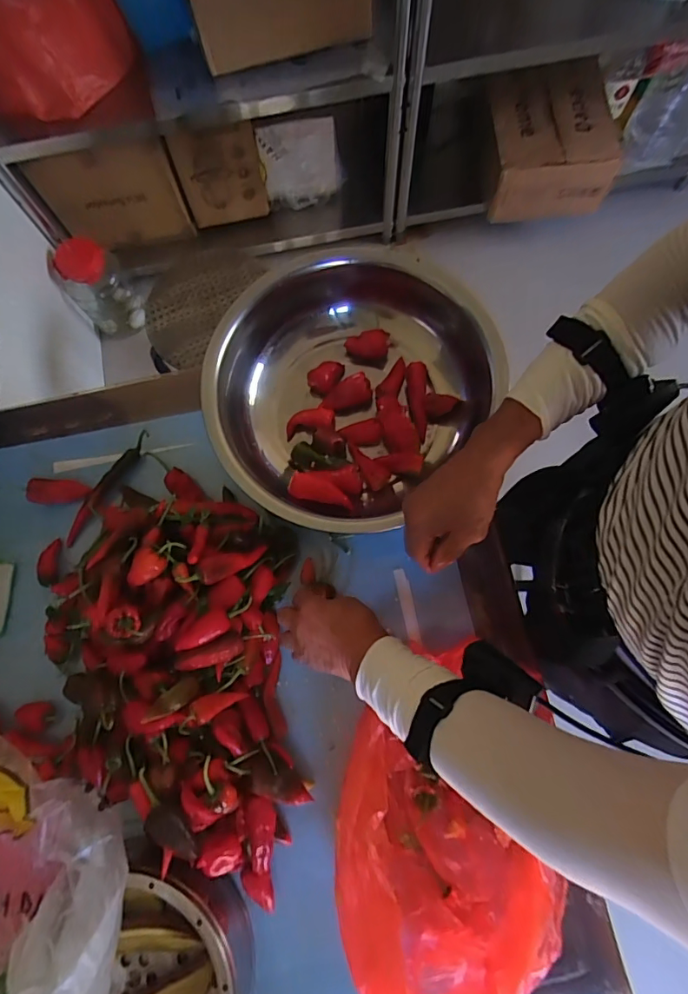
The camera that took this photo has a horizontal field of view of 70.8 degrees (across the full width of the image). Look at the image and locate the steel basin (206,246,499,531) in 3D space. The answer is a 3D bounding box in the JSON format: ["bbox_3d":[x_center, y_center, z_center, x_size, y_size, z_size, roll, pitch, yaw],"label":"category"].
[{"bbox_3d":[-0.003,-0.131,0.625,0.333,0.110,0.307,0,77,1],"label":"steel basin"}]

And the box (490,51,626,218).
[{"bbox_3d":[0.561,-1.006,1.372,0.307,0.193,0.362,-5,77,0],"label":"box"}]

